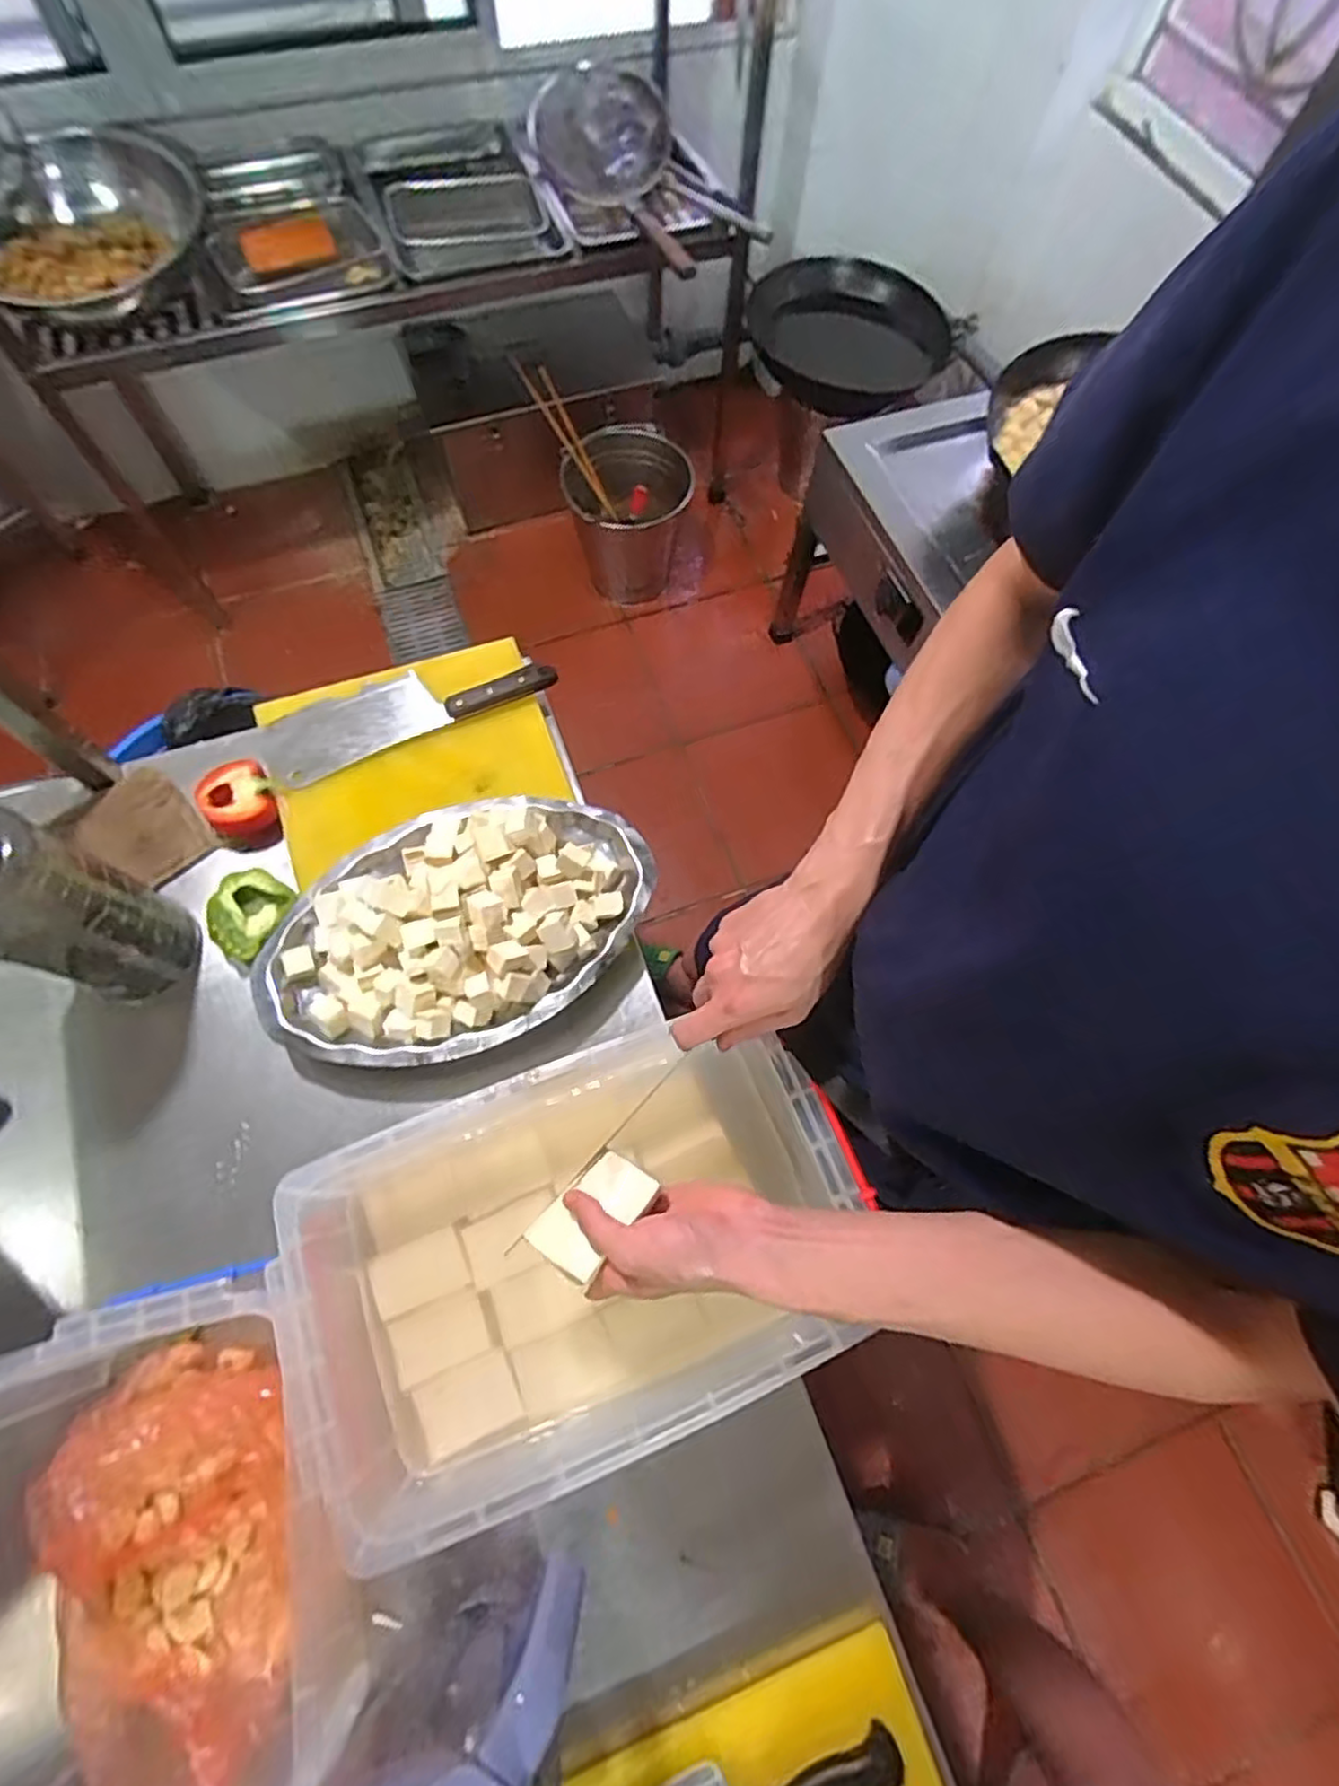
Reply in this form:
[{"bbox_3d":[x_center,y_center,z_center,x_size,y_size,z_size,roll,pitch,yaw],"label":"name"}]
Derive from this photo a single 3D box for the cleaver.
[{"bbox_3d":[-0.294,-0.212,0.787,0.317,0.024,0.089,-25,72,-12],"label":"cleaver"}]

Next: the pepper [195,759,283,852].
[{"bbox_3d":[-0.451,-0.092,0.748,0.075,0.049,0.086,-38,75,-15],"label":"pepper"}]

